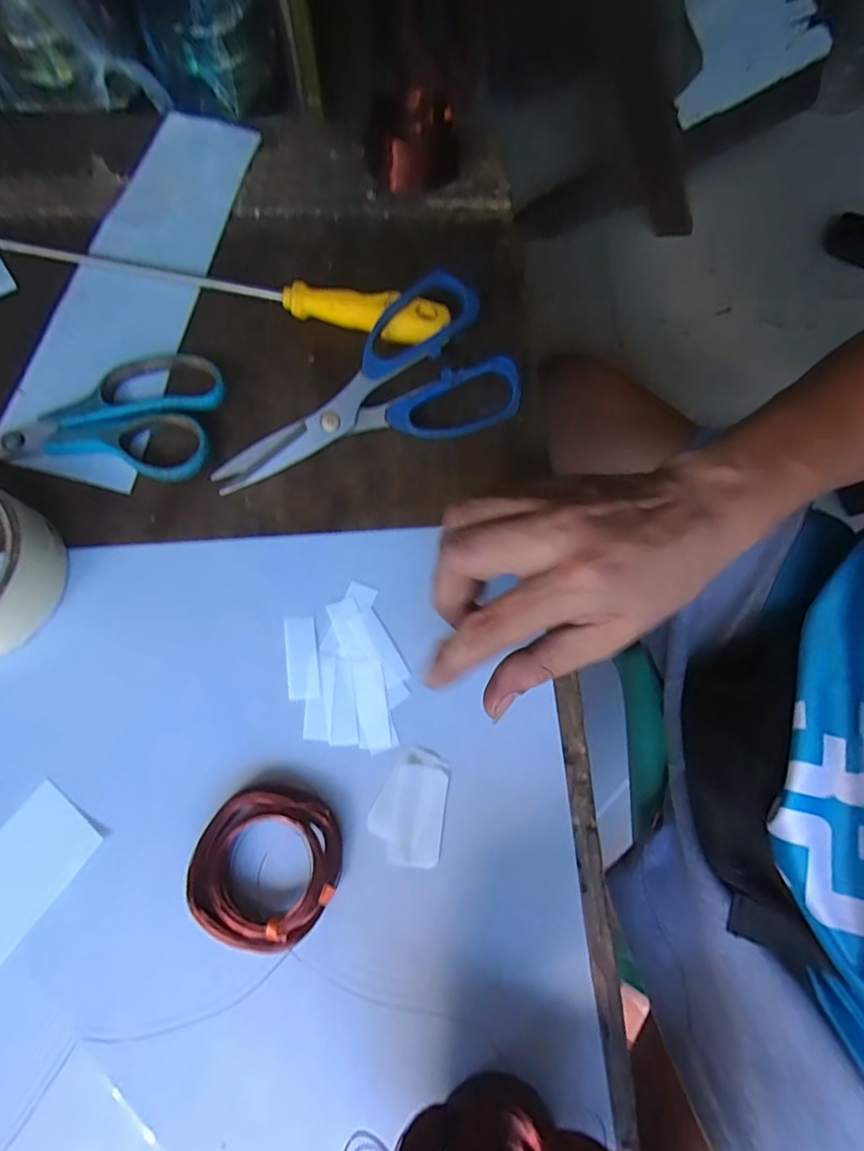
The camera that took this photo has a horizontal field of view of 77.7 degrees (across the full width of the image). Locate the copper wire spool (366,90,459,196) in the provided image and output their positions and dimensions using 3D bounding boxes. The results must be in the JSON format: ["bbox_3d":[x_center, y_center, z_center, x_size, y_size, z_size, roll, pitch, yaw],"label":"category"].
[{"bbox_3d":[-0.013,-0.308,0.379,0.062,0.030,0.071,0,72,-2],"label":"copper wire spool"}]

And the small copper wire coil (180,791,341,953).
[{"bbox_3d":[-0.073,0.130,0.241,0.061,0.019,0.061,1,72,-2],"label":"small copper wire coil"}]

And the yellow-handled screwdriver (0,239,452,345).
[{"bbox_3d":[-0.131,-0.183,0.334,0.285,0.025,0.021,15,73,3],"label":"yellow-handled screwdriver"}]

